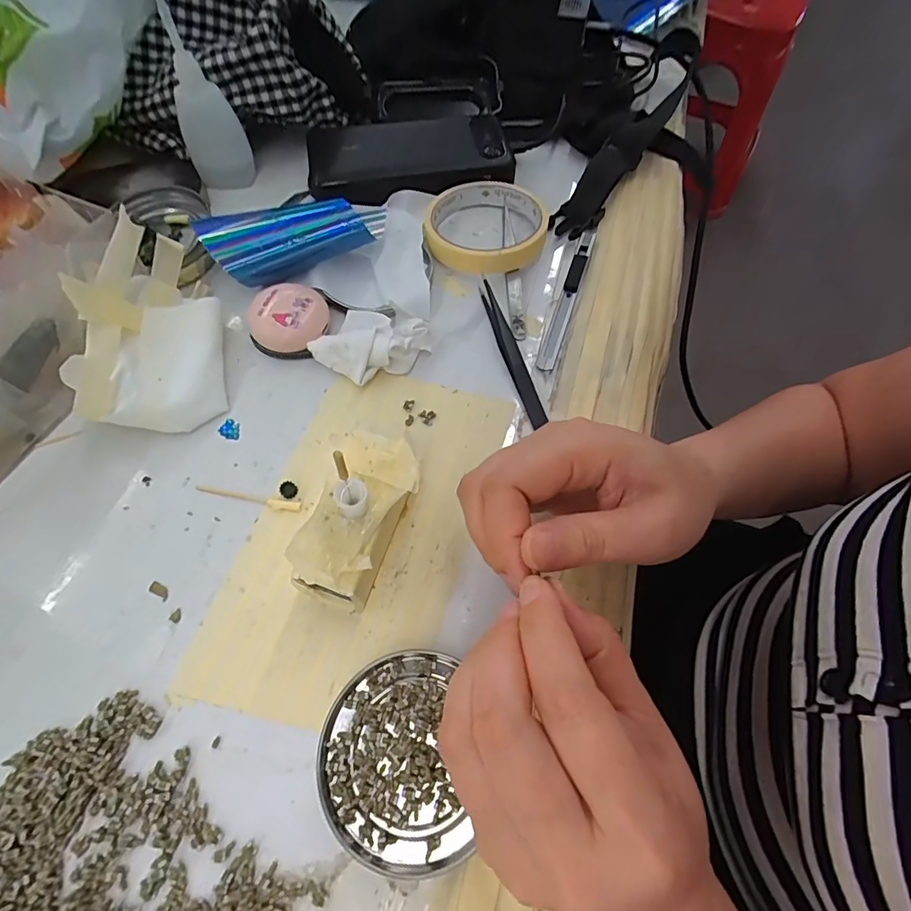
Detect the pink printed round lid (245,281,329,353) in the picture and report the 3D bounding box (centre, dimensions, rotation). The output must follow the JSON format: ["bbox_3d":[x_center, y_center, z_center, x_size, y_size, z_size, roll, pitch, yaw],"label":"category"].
[{"bbox_3d":[-0.104,-0.087,0.306,0.045,0.023,0.044,4,63,0],"label":"pink printed round lid"}]

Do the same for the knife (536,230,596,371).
[{"bbox_3d":[0.079,-0.113,0.332,0.011,0.006,0.134,18,64,7],"label":"knife"}]

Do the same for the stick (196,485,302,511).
[{"bbox_3d":[-0.113,0.023,0.261,0.059,0.004,0.006,10,63,4],"label":"stick"}]

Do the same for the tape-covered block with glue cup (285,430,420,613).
[{"bbox_3d":[-0.046,0.031,0.235,0.044,0.047,0.083,17,64,7],"label":"tape-covered block with glue cup"}]

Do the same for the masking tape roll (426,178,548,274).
[{"bbox_3d":[0.024,-0.170,0.352,0.085,0.020,0.087,14,64,5],"label":"masking tape roll"}]

